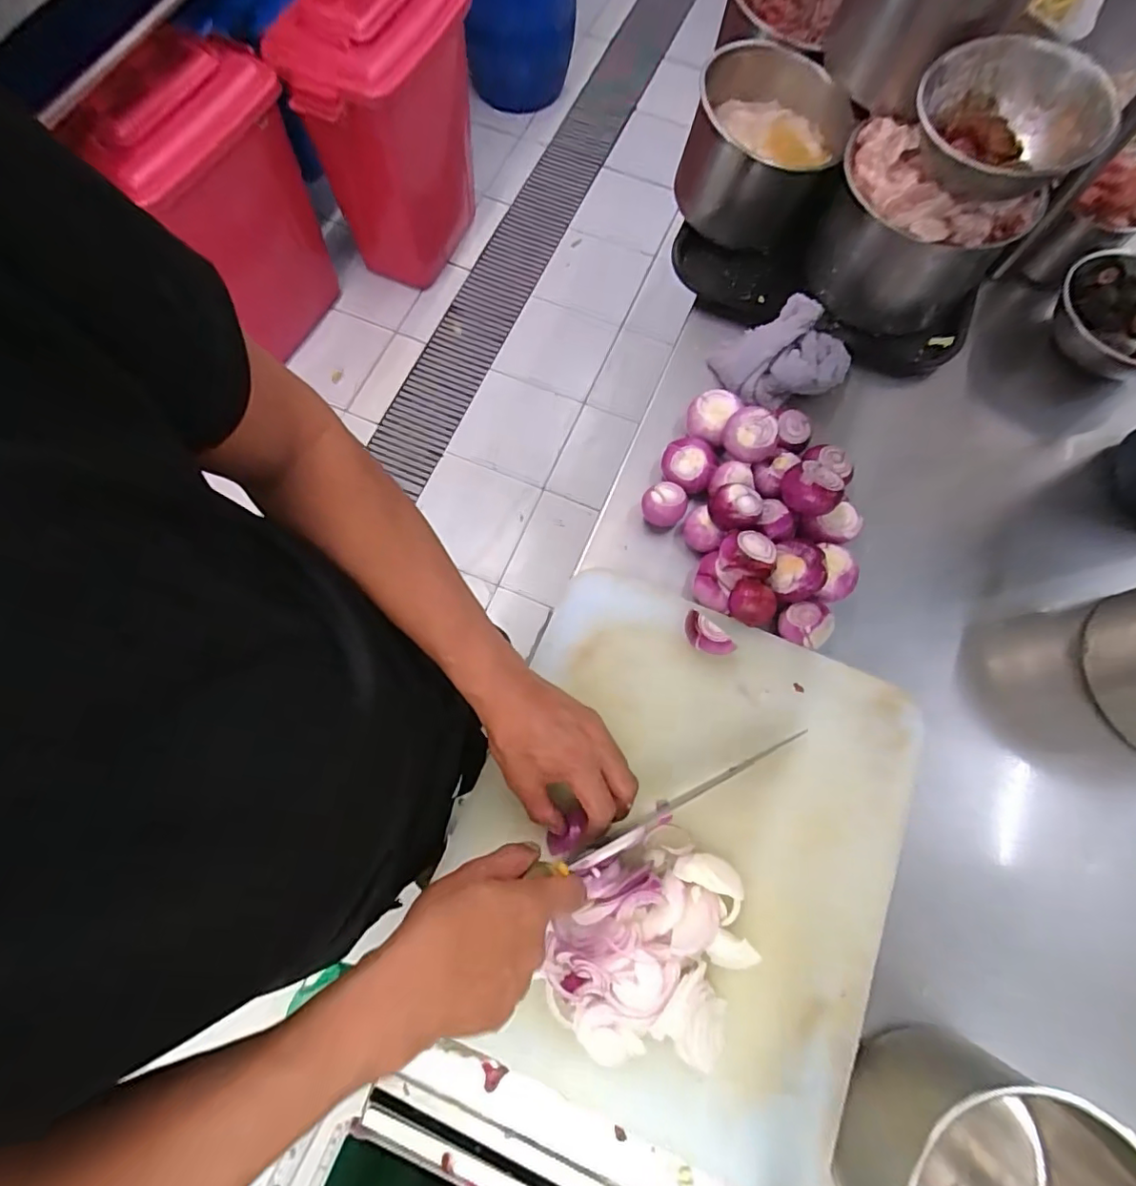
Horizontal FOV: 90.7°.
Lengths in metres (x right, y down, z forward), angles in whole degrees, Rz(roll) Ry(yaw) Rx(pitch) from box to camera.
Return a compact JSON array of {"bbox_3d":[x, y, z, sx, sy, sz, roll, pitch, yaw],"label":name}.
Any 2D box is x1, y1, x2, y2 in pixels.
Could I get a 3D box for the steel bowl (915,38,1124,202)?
[{"bbox_3d":[0.384,-0.414,0.497,0.153,0.060,0.138,15,73,3],"label":"steel bowl"}]

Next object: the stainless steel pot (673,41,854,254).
[{"bbox_3d":[0.218,-0.498,0.647,0.165,0.112,0.145,23,74,5],"label":"stainless steel pot"}]

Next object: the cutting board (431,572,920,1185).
[{"bbox_3d":[0.089,0.210,0.471,0.339,0.031,0.388,24,74,6],"label":"cutting board"}]

